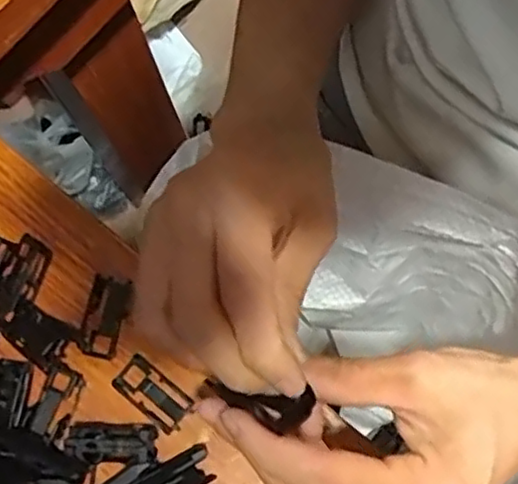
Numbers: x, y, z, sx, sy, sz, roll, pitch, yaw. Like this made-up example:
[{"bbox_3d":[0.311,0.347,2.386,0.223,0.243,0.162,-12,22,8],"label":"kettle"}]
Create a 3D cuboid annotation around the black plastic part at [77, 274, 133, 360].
[{"bbox_3d":[-0.078,0.038,0.348,0.019,0.011,0.039,13,74,8],"label":"black plastic part"}]

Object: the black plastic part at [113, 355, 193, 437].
[{"bbox_3d":[-0.052,0.074,0.336,0.040,0.010,0.020,37,79,14],"label":"black plastic part"}]

